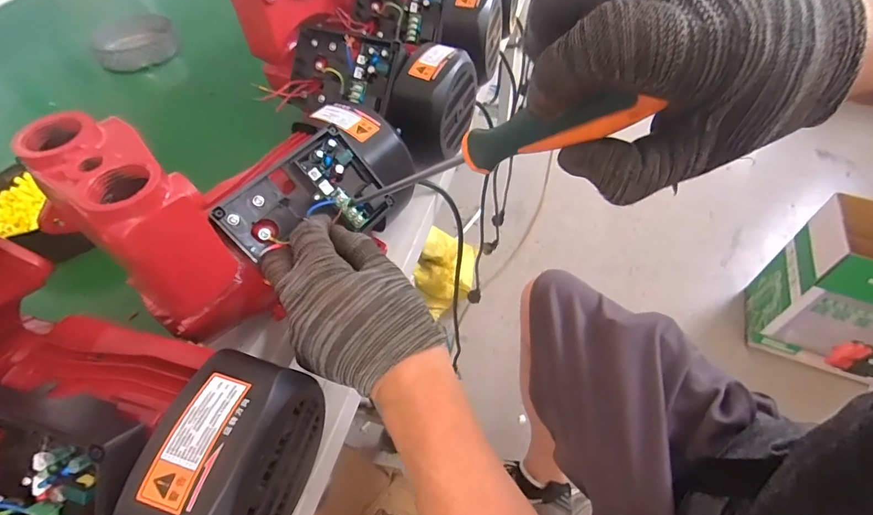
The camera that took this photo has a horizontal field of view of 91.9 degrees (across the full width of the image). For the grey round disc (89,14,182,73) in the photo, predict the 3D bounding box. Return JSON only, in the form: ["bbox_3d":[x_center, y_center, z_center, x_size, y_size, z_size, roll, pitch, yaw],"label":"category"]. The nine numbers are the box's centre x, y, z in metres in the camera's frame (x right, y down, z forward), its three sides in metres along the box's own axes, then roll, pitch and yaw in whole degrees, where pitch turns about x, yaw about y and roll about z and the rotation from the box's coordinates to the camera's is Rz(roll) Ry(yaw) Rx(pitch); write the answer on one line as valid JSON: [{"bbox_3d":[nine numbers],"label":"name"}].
[{"bbox_3d":[-0.510,-0.370,0.720,0.118,0.038,0.125,-22,55,-14],"label":"grey round disc"}]

